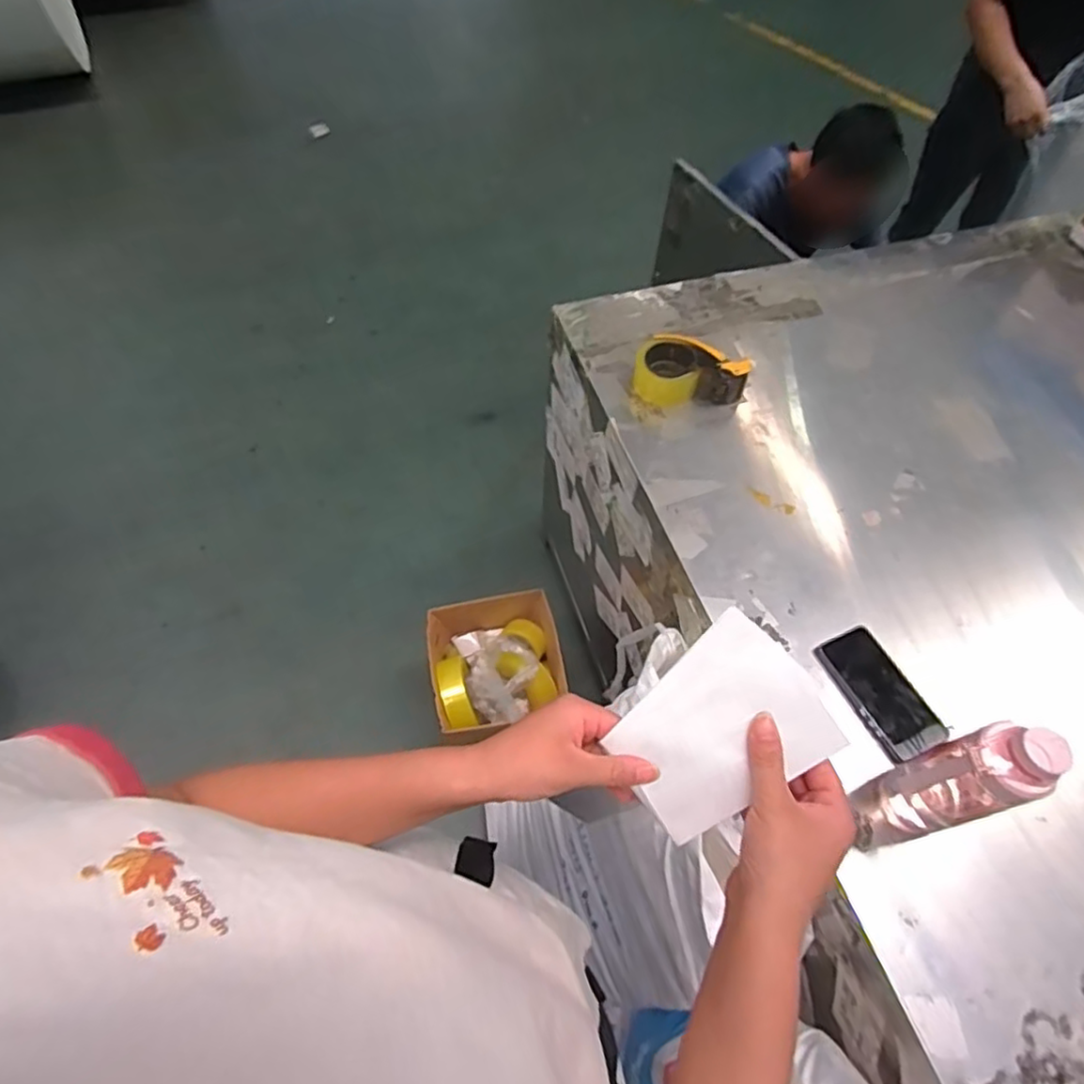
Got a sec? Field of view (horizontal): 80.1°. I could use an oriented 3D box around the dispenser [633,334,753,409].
[{"bbox_3d":[0.242,-0.286,1.064,0.176,0.073,0.113,2,57,-2],"label":"dispenser"}]

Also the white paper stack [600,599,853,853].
[{"bbox_3d":[0.115,0.123,0.428,0.132,0.007,0.101,-37,78,6],"label":"white paper stack"}]

